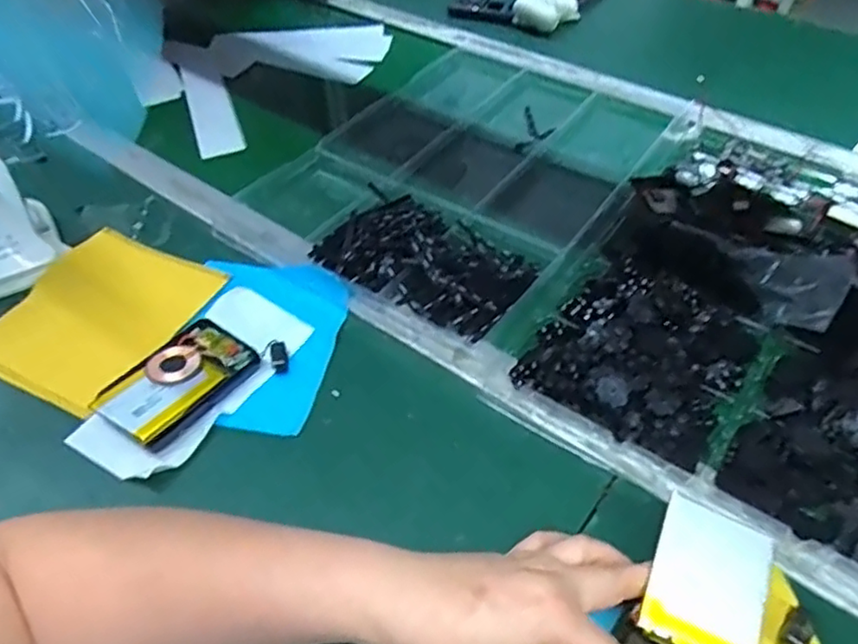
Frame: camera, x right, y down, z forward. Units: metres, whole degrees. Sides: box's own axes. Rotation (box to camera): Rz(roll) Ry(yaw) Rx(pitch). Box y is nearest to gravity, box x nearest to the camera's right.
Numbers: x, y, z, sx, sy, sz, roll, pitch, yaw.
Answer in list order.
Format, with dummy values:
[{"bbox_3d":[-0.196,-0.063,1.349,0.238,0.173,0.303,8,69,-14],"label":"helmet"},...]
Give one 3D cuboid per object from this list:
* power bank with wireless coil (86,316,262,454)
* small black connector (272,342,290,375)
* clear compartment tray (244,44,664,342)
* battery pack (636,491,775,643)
[{"bbox_3d":[-0.189,0.045,0.481,0.070,0.019,0.106,28,55,25],"label":"power bank with wireless coil"},{"bbox_3d":[-0.118,0.028,0.501,0.012,0.006,0.027,-10,63,-7],"label":"small black connector"},{"bbox_3d":[0.042,-0.160,0.679,0.315,0.057,0.422,27,55,24],"label":"clear compartment tray"},{"bbox_3d":[0.156,0.144,0.352,0.061,0.005,0.079,25,59,11],"label":"battery pack"}]

